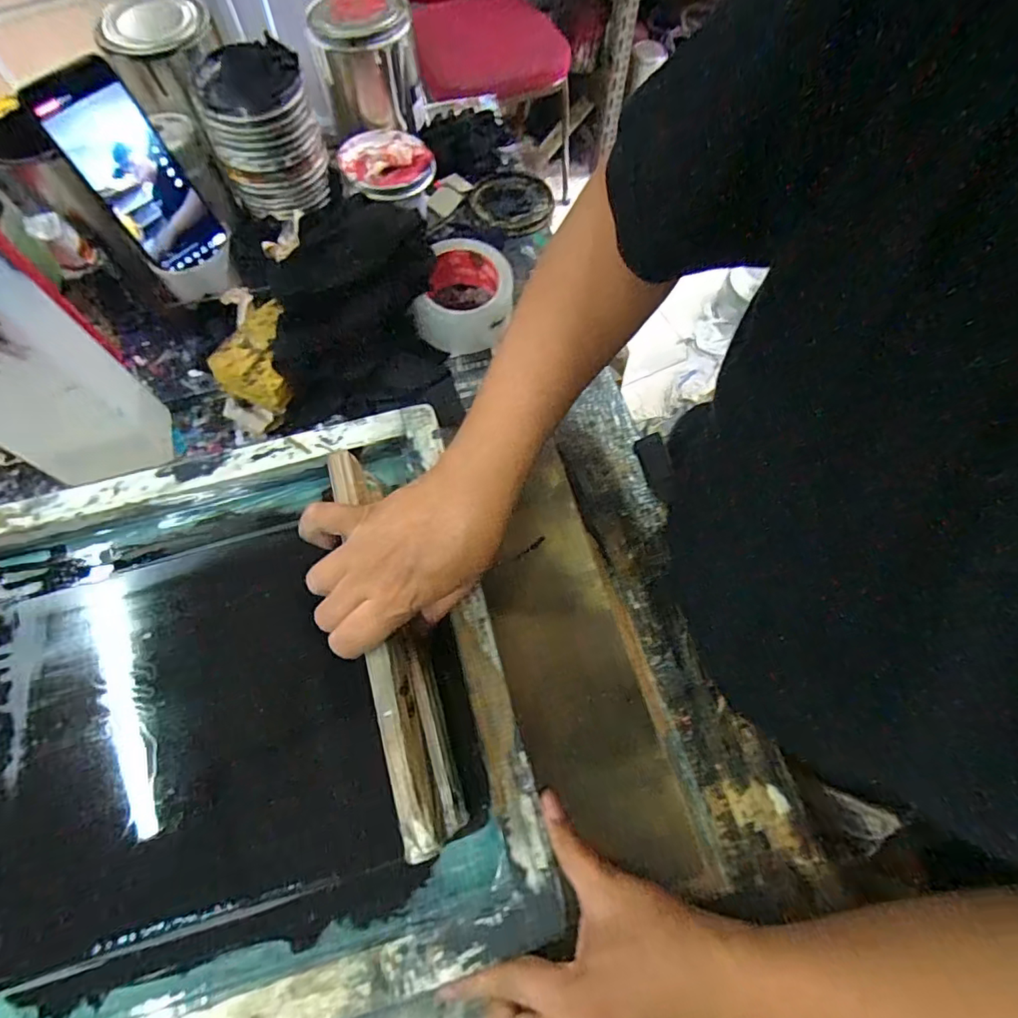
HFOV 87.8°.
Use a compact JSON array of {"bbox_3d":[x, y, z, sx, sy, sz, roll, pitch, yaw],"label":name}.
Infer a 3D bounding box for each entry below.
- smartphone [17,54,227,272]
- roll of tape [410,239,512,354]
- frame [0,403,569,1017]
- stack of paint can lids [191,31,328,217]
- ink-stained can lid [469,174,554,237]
[{"bbox_3d":[-0.331,-0.296,0.468,0.075,0.152,0.017,-43,56,-15],"label":"smartphone"},{"bbox_3d":[-0.039,-0.214,0.531,0.089,0.057,0.097,0,66,1],"label":"roll of tape"},{"bbox_3d":[-0.261,0.157,0.396,0.503,0.055,0.402,-15,67,-6],"label":"frame"},{"bbox_3d":[-0.247,-0.385,0.535,0.104,0.117,0.103,-23,68,-9],"label":"stack of paint can lids"},{"bbox_3d":[0.002,-0.361,0.622,0.088,0.013,0.097,-19,67,-7],"label":"ink-stained can lid"}]

